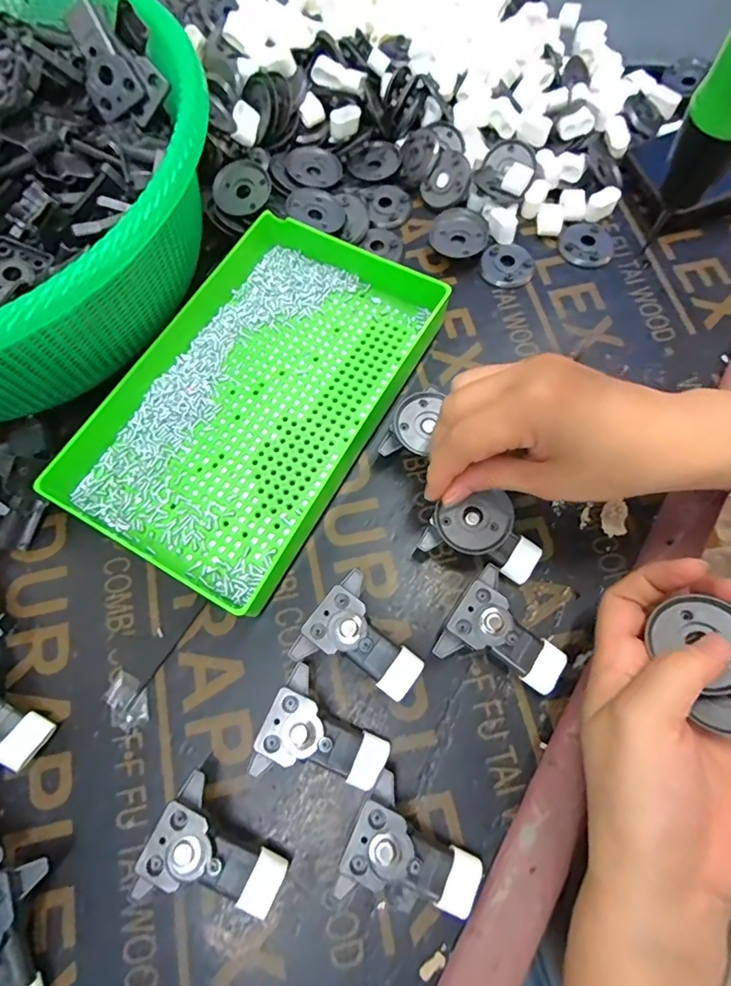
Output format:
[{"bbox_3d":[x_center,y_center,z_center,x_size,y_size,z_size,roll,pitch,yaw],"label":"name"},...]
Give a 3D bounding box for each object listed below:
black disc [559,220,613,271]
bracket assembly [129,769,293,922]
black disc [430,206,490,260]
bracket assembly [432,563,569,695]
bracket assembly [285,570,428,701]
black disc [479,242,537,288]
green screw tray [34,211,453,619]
[{"bbox_3d":[0.168,-0.190,0.380,0.042,0.004,0.043,0,72,-1],"label":"black disc"},{"bbox_3d":[-0.071,0.177,0.246,0.063,0.026,0.048,24,73,6],"label":"bracket assembly"},{"bbox_3d":[0.072,-0.198,0.378,0.043,0.008,0.050,21,73,5],"label":"black disc"},{"bbox_3d":[0.077,0.082,0.278,0.065,0.025,0.056,37,75,10],"label":"bracket assembly"},{"bbox_3d":[0.000,0.084,0.278,0.064,0.027,0.053,35,75,9],"label":"bracket assembly"},{"bbox_3d":[0.106,-0.172,0.375,0.039,0.005,0.039,0,72,-1],"label":"black disc"},{"bbox_3d":[-0.074,-0.067,0.324,0.159,0.032,0.241,28,74,7],"label":"green screw tray"}]

